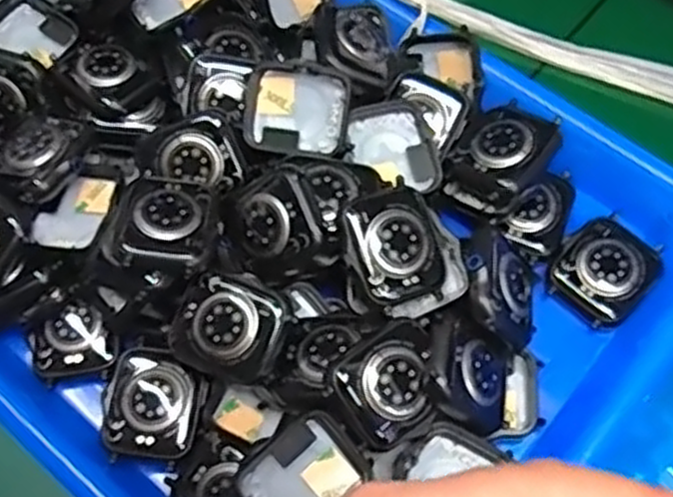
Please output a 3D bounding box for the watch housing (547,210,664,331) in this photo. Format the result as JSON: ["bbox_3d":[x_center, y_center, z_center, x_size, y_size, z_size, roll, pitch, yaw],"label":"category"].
[{"bbox_3d":[0.113,0.008,0.325,0.038,0.008,0.045,38,72,18],"label":"watch housing"}]

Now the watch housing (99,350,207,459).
[{"bbox_3d":[-0.071,0.060,0.300,0.038,0.007,0.039,10,66,7],"label":"watch housing"}]

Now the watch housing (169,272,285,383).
[{"bbox_3d":[-0.040,0.030,0.291,0.039,0.010,0.037,24,84,14],"label":"watch housing"}]

